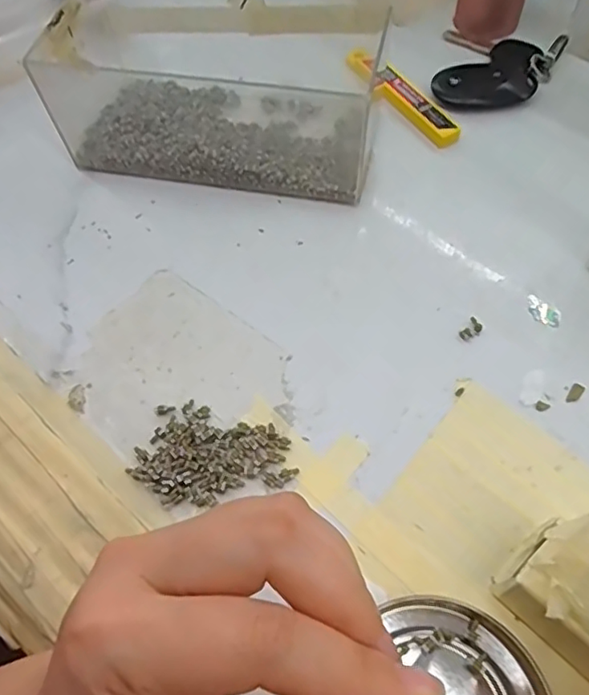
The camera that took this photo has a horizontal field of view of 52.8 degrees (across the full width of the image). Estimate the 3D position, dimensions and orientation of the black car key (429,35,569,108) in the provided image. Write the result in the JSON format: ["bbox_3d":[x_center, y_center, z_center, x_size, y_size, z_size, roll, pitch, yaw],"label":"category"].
[{"bbox_3d":[0.134,-0.175,0.379,0.090,0.009,0.046,-30,62,-13],"label":"black car key"}]

